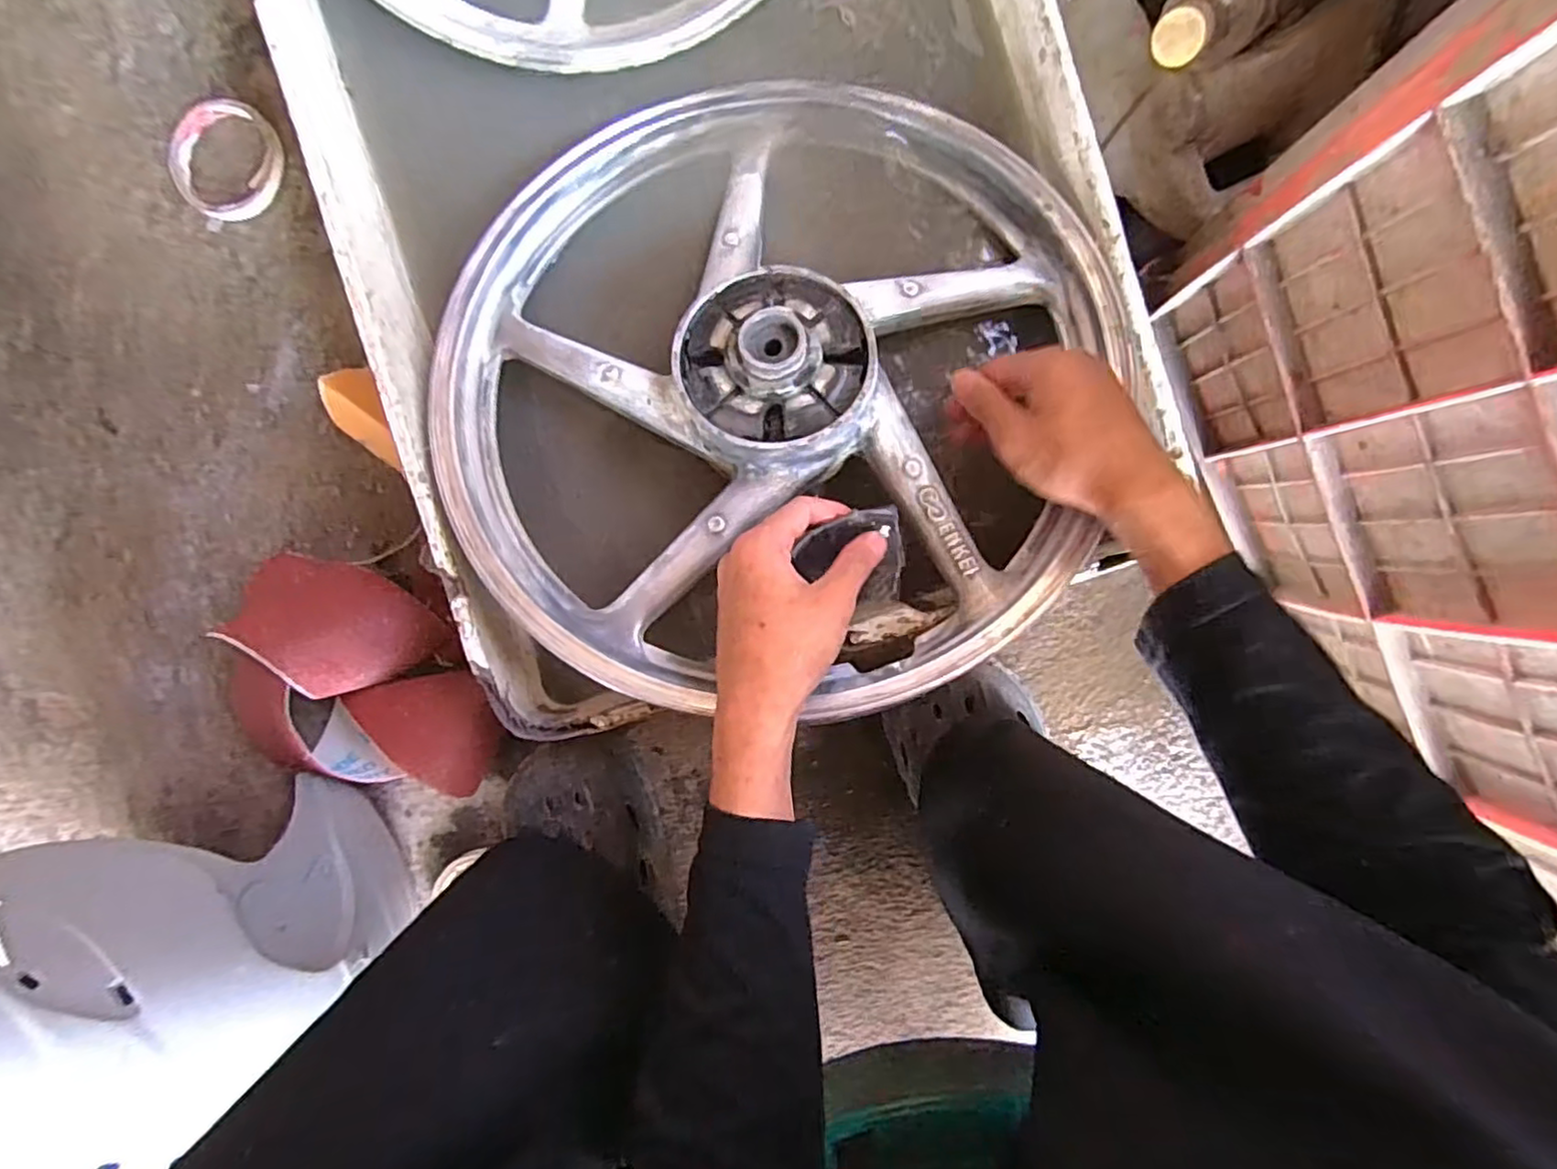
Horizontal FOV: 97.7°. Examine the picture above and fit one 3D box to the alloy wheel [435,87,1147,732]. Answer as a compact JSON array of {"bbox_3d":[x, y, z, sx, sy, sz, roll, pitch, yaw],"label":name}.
[{"bbox_3d":[-0.003,-0.142,0.441,0.442,0.117,0.406,0,91,5],"label":"alloy wheel"}]

